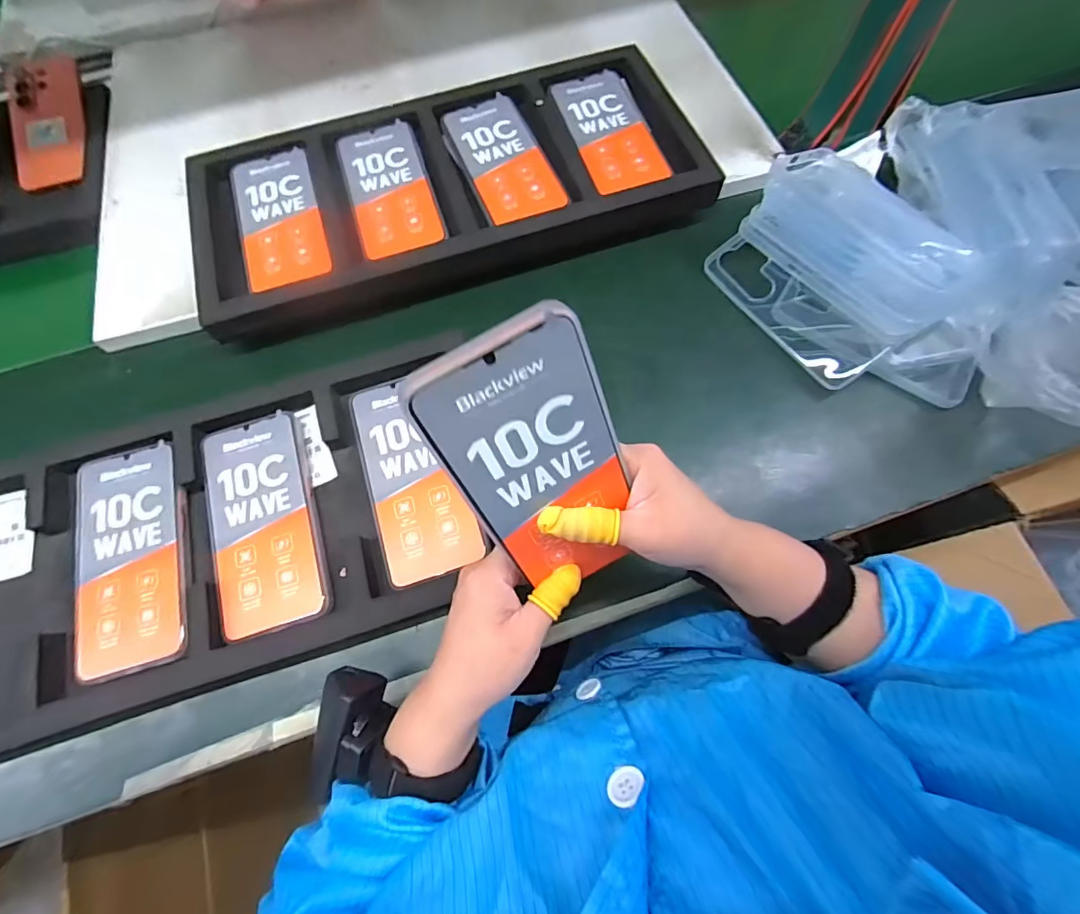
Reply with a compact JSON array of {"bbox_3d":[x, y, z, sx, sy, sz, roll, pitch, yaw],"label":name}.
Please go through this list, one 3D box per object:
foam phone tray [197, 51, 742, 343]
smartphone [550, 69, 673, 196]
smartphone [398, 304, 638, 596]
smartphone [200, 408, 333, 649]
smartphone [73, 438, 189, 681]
[{"bbox_3d":[-0.087,-0.270,0.479,0.481,0.043,0.233,-18,69,-6],"label":"foam phone tray"},{"bbox_3d":[0.071,-0.331,0.486,0.077,0.005,0.170,-15,69,-5],"label":"smartphone"},{"bbox_3d":[0.004,0.010,0.242,0.075,0.165,0.007,-28,42,-3],"label":"smartphone"},{"bbox_3d":[-0.219,0.049,0.376,0.078,0.006,0.170,-19,69,-6],"label":"smartphone"},{"bbox_3d":[-0.316,0.074,0.370,0.079,0.007,0.172,-16,69,-5],"label":"smartphone"}]

